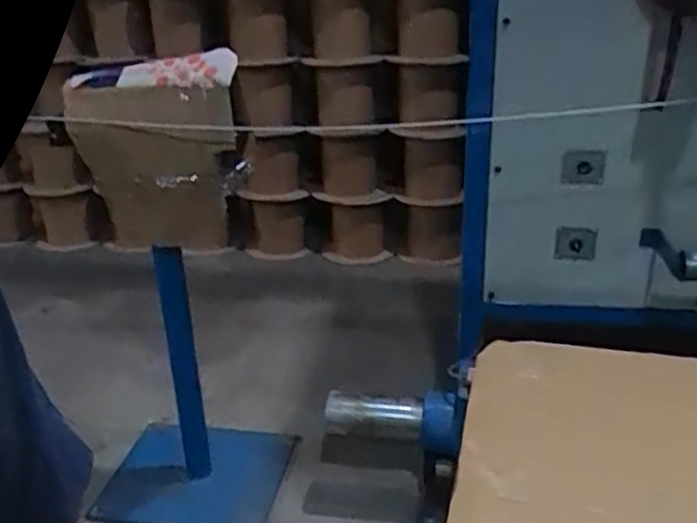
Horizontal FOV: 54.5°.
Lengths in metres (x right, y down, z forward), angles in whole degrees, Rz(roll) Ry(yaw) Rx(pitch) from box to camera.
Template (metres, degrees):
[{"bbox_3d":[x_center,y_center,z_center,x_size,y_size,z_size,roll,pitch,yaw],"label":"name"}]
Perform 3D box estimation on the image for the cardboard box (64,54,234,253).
[{"bbox_3d":[-0.378,-0.202,1.355,0.338,0.382,0.082,3,24,13],"label":"cardboard box"}]

